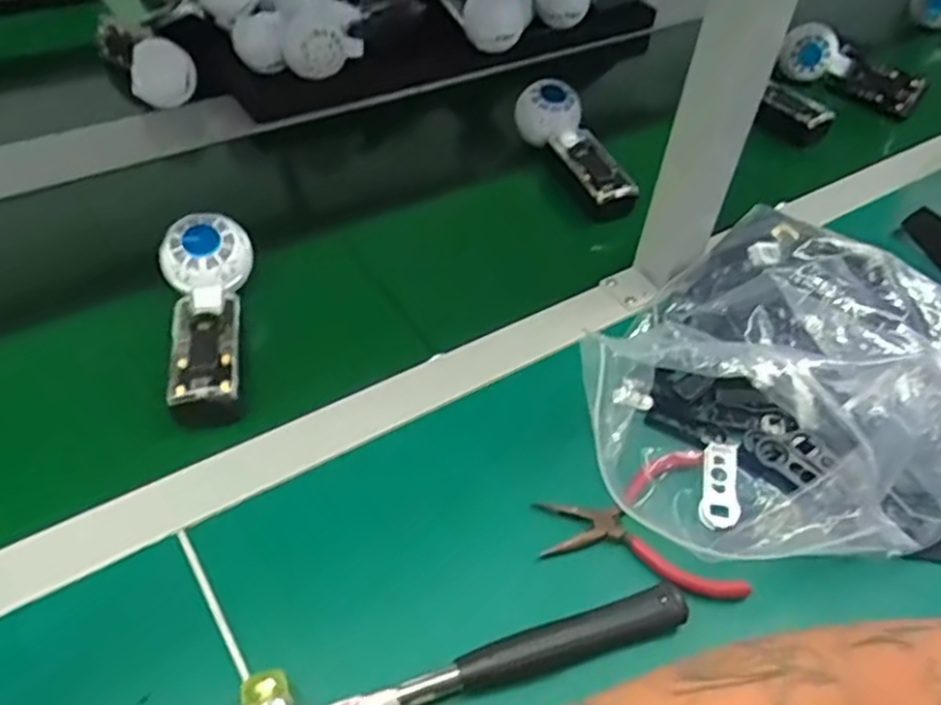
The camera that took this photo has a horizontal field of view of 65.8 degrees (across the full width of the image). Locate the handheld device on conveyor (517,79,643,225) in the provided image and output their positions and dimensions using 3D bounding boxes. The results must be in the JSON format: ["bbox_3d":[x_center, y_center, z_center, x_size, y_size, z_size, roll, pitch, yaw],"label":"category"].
[{"bbox_3d":[0.103,-0.190,0.699,0.050,0.044,0.174,-15,58,-24],"label":"handheld device on conveyor"}]

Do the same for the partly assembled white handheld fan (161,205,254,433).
[{"bbox_3d":[-0.186,-0.027,0.511,0.063,0.070,0.154,-4,42,-13],"label":"partly assembled white handheld fan"}]

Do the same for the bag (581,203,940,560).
[{"bbox_3d":[0.231,0.003,0.496,0.319,0.073,0.245,-25,50,-32],"label":"bag"}]

